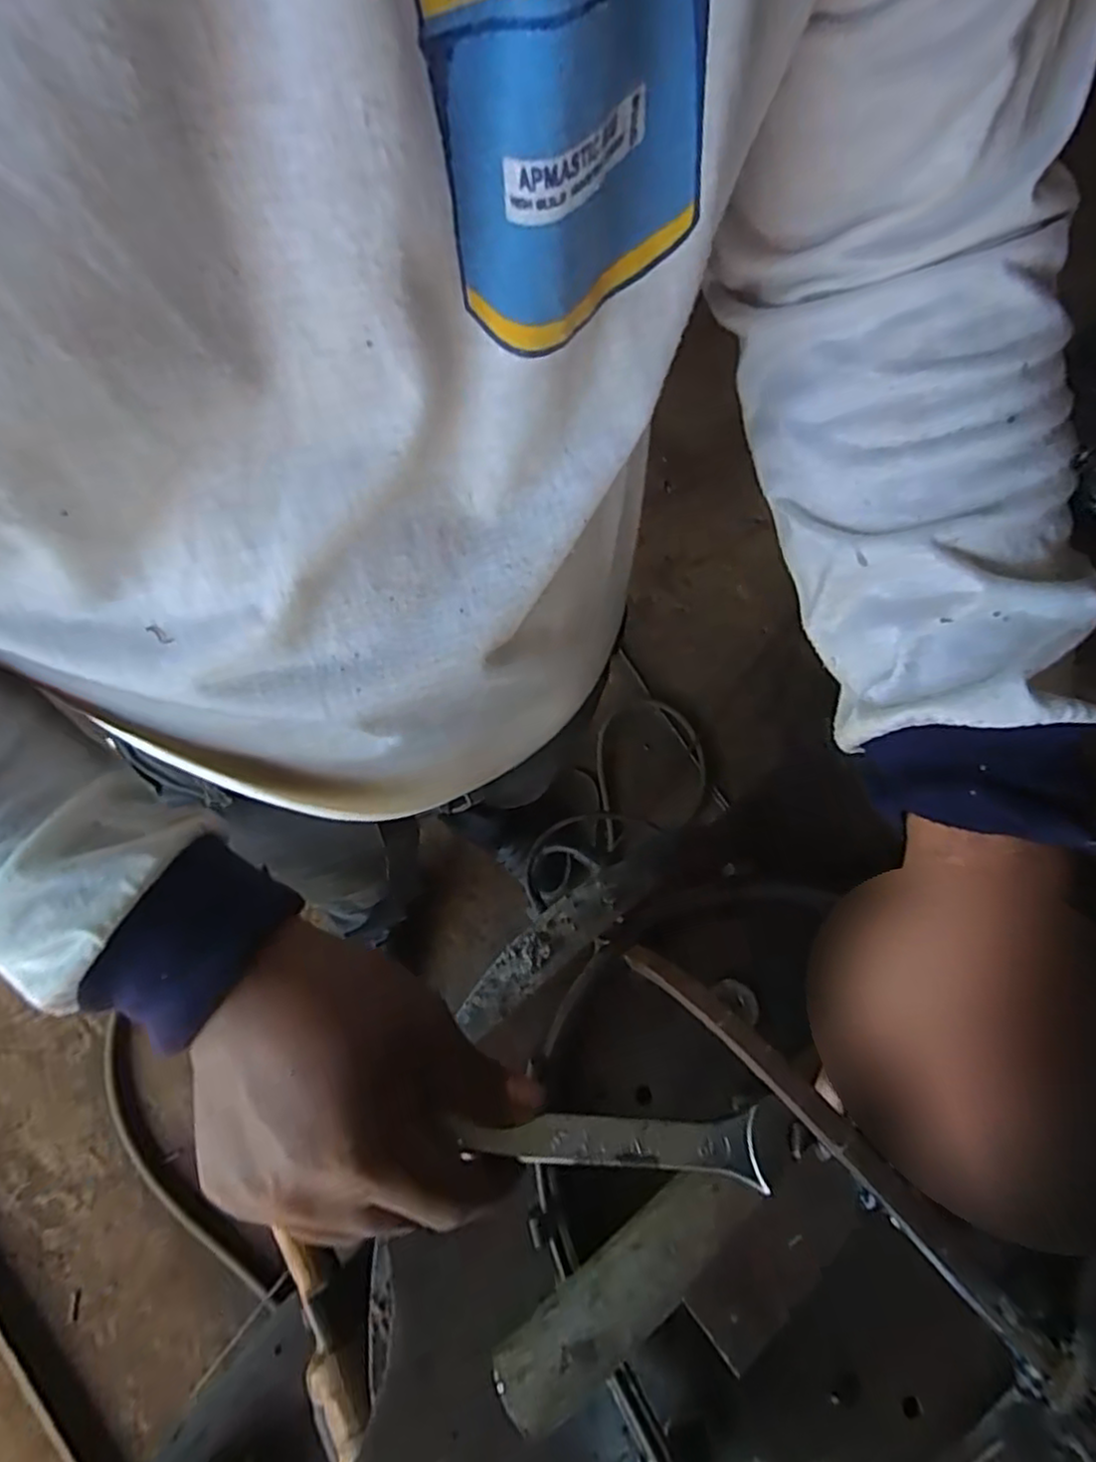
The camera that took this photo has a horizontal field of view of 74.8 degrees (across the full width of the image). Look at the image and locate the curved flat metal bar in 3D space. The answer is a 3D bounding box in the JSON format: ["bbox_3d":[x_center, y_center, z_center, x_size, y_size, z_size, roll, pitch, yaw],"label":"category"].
[{"bbox_3d":[0.092,0.139,0.266,0.011,0.049,0.183,-39,54,-13],"label":"curved flat metal bar"}]

